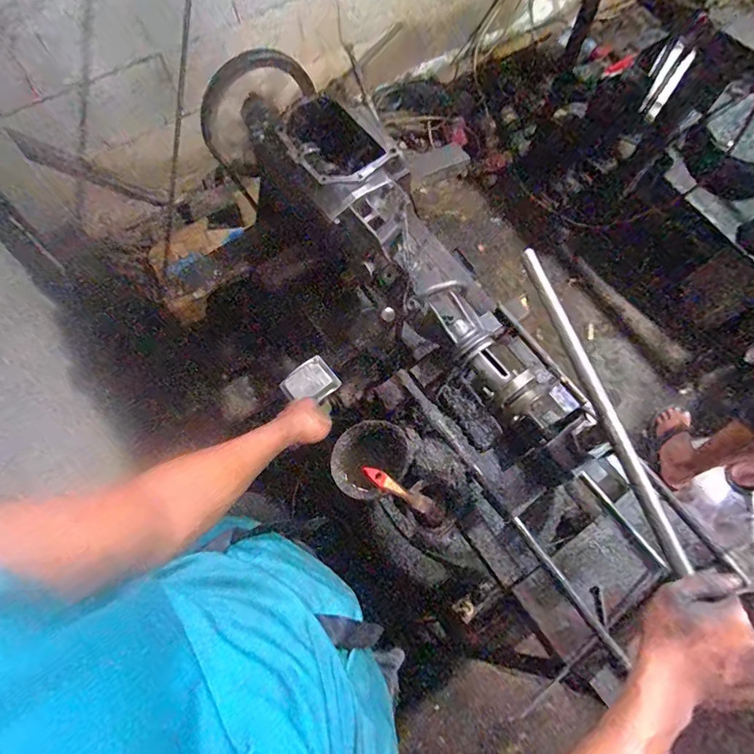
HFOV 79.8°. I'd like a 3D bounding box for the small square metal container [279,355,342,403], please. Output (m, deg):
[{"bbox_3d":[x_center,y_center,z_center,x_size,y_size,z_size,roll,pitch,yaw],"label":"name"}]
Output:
[{"bbox_3d":[-0.114,0.010,0.776,0.088,0.027,0.073,-39,75,-12],"label":"small square metal container"}]

